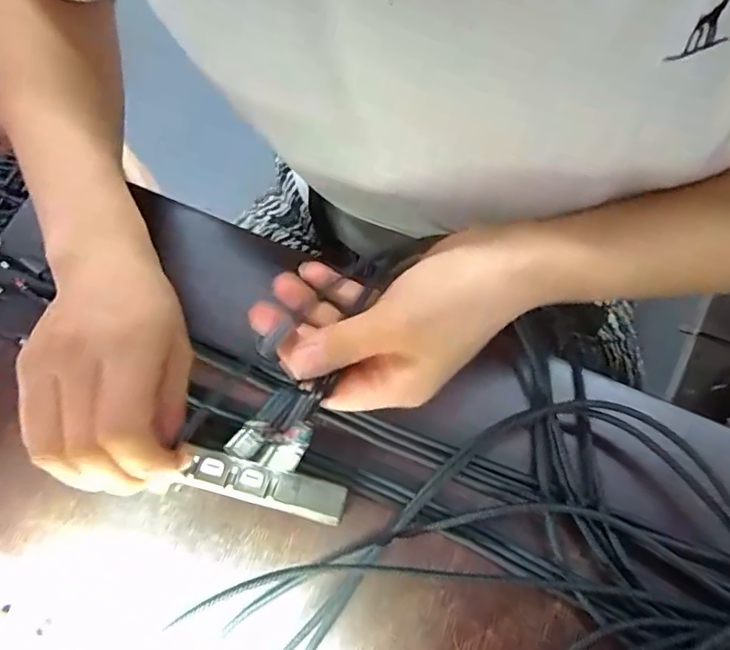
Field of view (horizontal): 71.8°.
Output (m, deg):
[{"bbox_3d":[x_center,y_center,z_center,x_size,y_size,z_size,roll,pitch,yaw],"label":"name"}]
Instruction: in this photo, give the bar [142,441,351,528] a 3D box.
[{"bbox_3d":[-0.057,0.084,0.261,0.093,0.010,0.023,12,71,5],"label":"bar"}]

